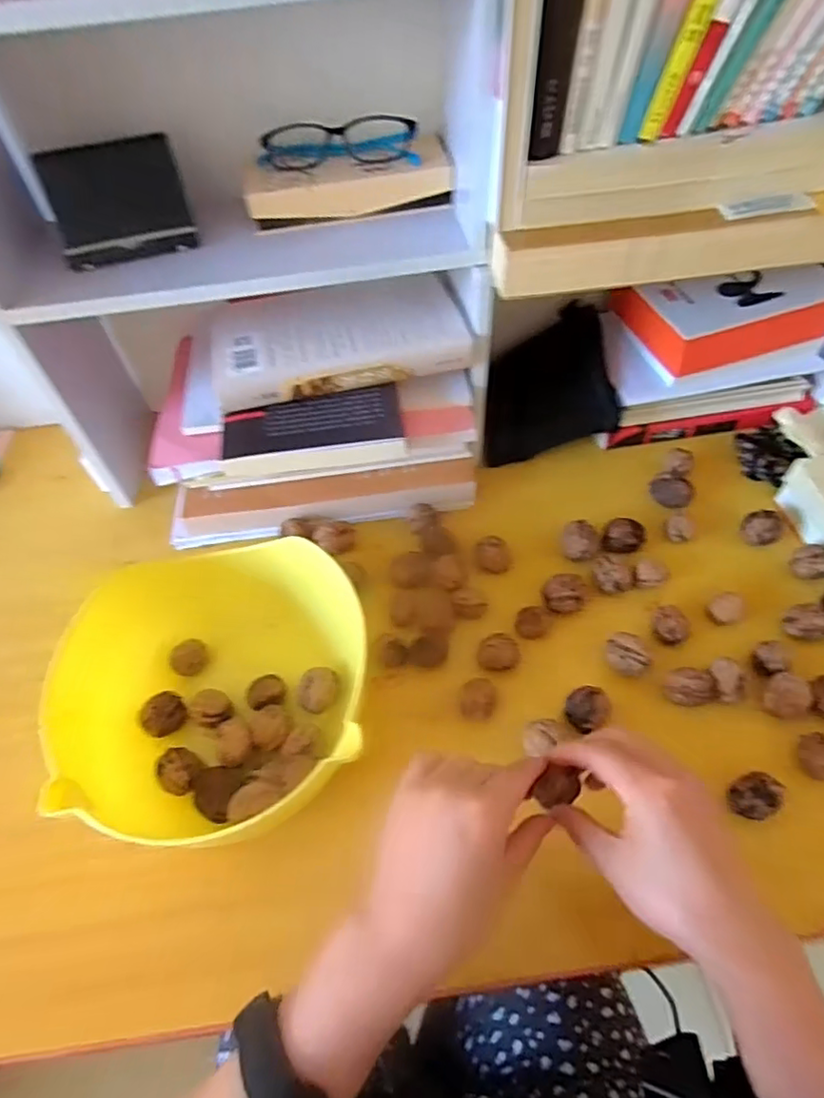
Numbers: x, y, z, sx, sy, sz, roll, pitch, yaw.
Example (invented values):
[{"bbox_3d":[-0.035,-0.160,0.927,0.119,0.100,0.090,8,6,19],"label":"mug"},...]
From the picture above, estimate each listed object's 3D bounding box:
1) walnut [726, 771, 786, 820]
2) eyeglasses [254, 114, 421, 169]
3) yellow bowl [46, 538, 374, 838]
[{"bbox_3d":[0.235,0.173,0.404,0.032,0.032,0.027,-37,59,-21],"label":"walnut"},{"bbox_3d":[-0.059,-0.330,0.473,0.129,0.027,0.034,2,53,6],"label":"eyeglasses"},{"bbox_3d":[-0.140,0.097,0.446,0.211,0.098,0.216,-2,53,3],"label":"yellow bowl"}]

